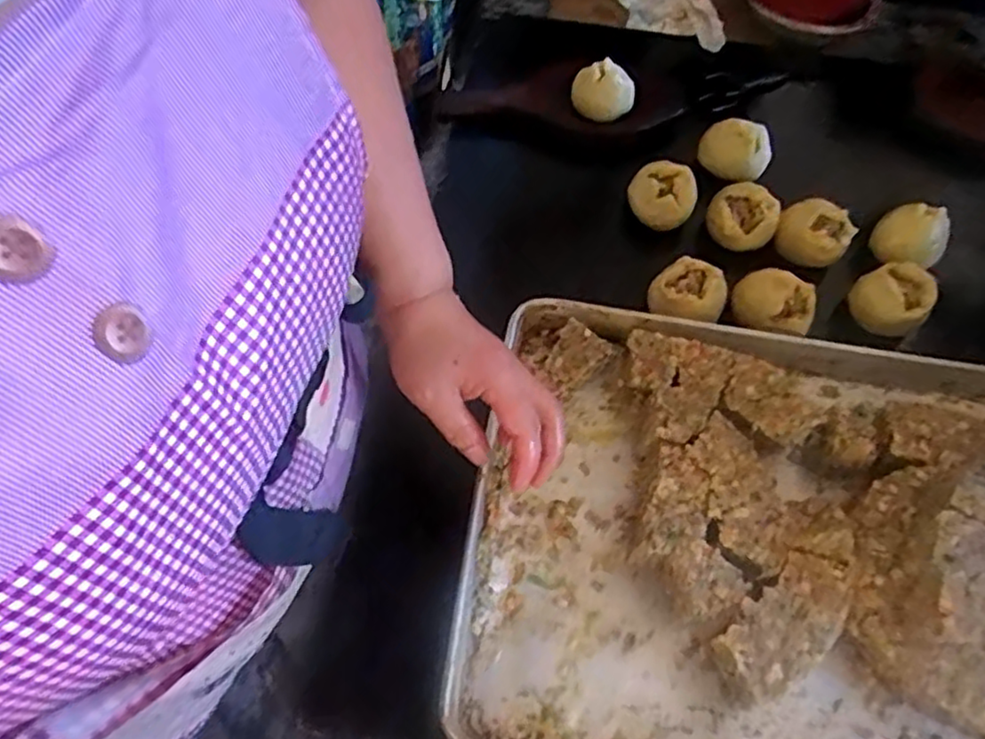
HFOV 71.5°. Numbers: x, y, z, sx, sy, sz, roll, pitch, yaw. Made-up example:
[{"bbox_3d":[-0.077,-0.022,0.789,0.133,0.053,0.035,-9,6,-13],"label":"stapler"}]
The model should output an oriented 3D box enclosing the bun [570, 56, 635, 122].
[{"bbox_3d":[0.136,-0.343,0.835,0.077,0.043,0.056,4,60,4],"label":"bun"}]

